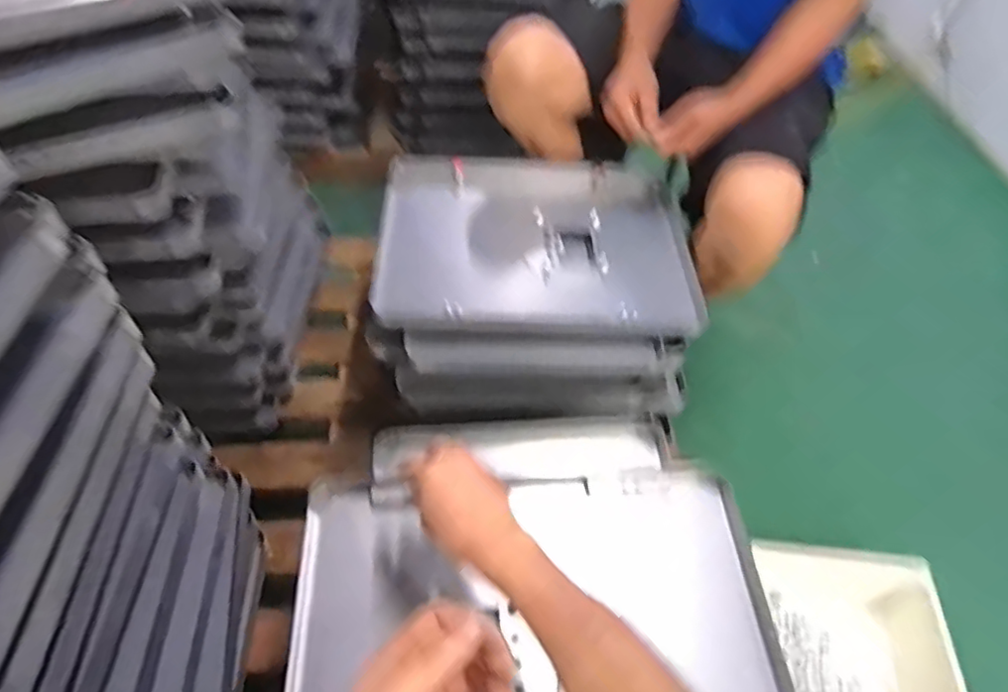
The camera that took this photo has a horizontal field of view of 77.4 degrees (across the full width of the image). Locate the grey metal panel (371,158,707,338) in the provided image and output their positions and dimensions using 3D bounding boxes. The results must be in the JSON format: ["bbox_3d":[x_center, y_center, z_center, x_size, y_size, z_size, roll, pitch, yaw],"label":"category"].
[{"bbox_3d":[0.050,-0.164,0.980,0.475,0.047,0.382,2,51,0],"label":"grey metal panel"}]

